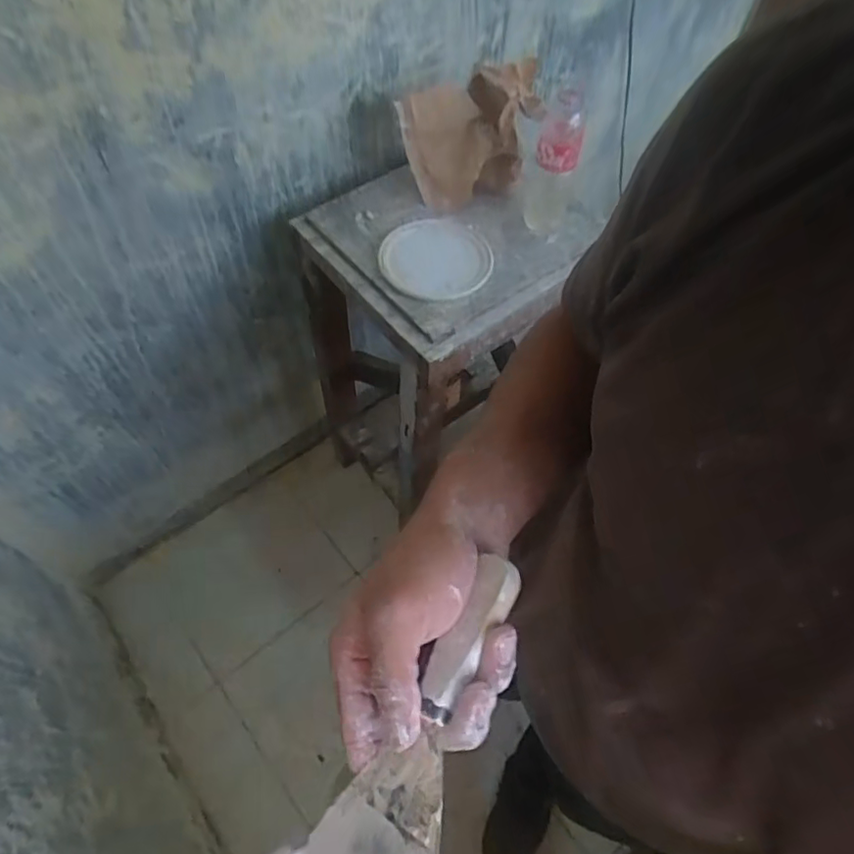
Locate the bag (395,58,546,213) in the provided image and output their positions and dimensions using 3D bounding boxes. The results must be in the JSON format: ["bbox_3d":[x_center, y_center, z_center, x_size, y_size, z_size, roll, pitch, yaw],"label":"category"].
[{"bbox_3d":[0.088,-0.474,0.981,0.245,0.162,0.122,-20,60,-15],"label":"bag"}]

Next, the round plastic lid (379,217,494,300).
[{"bbox_3d":[0.015,-0.270,0.938,0.174,0.021,0.166,1,57,-2],"label":"round plastic lid"}]

